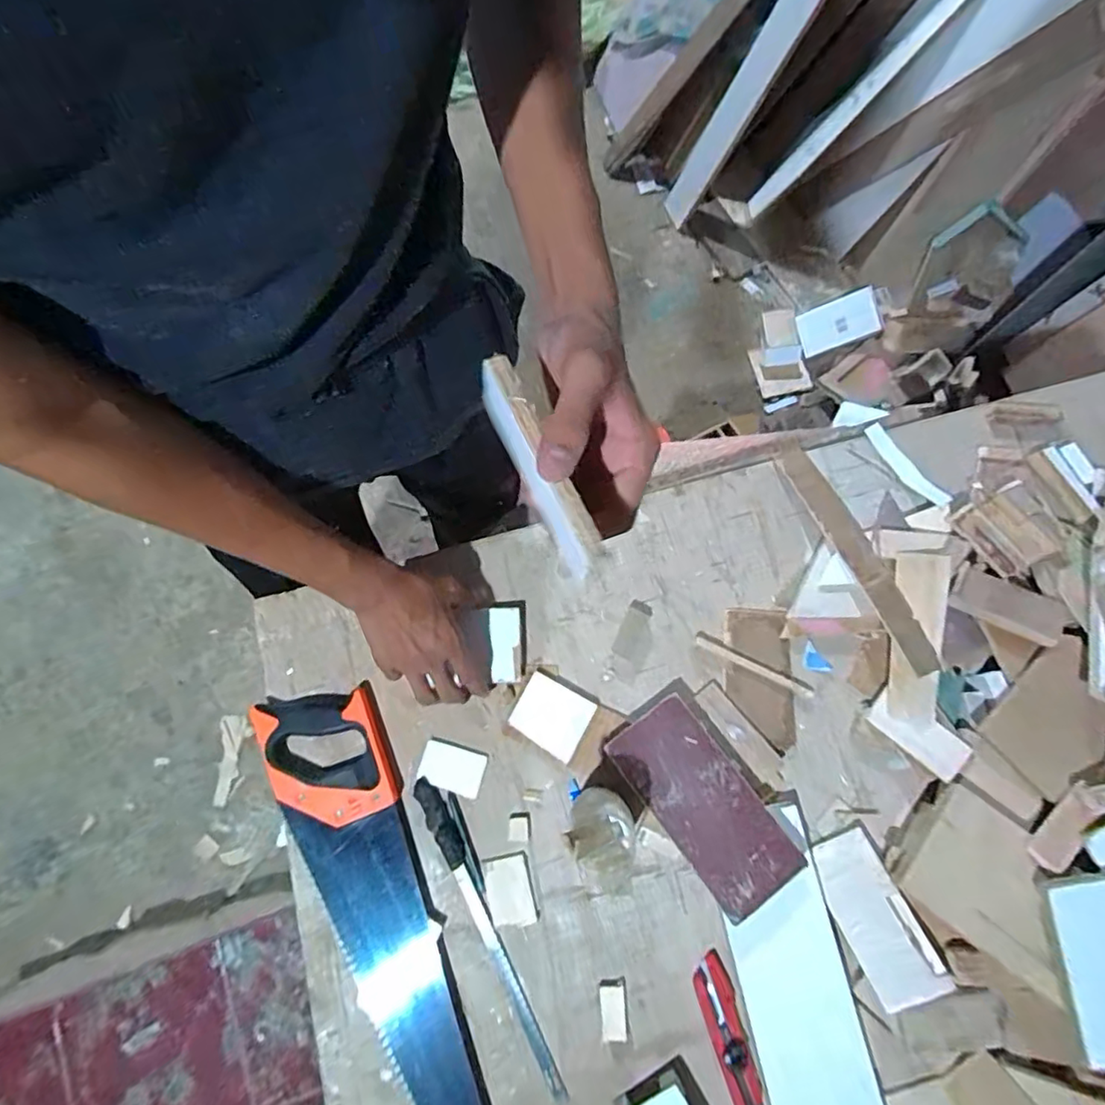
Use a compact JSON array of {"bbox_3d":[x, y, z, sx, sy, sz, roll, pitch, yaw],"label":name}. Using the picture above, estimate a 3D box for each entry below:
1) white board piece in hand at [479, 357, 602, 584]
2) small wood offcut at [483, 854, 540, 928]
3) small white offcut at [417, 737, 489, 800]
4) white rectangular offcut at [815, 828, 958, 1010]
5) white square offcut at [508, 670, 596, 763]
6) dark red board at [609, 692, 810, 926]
[{"bbox_3d":[-0.010,-0.046,0.323,0.010,0.043,0.130,-18,69,-22],"label":"white board piece in hand"},{"bbox_3d":[-0.042,0.333,0.589,0.044,0.007,0.062,-13,77,-3],"label":"small wood offcut"},{"bbox_3d":[-0.104,0.222,0.617,0.064,0.007,0.046,17,77,4],"label":"small white offcut"},{"bbox_3d":[0.299,0.341,0.558,0.064,0.007,0.144,-29,73,9],"label":"white rectangular offcut"},{"bbox_3d":[-0.001,0.170,0.624,0.073,0.008,0.065,29,79,6],"label":"white square offcut"},{"bbox_3d":[0.143,0.240,0.573,0.090,0.006,0.187,-35,73,-7],"label":"dark red board"}]

